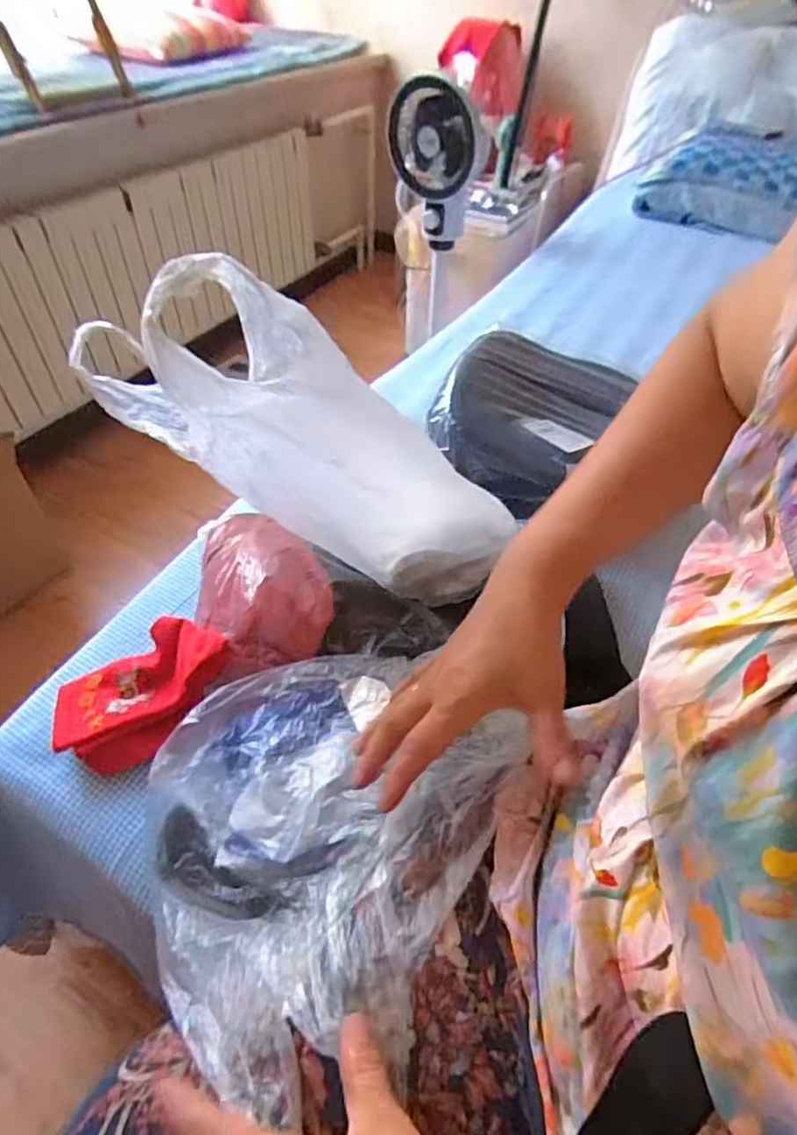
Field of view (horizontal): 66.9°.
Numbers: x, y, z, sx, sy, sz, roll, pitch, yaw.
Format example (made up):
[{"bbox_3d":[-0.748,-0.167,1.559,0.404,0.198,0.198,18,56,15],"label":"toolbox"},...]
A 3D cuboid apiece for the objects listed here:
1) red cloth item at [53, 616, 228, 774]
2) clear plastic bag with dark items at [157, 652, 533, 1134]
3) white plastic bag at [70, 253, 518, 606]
[{"bbox_3d":[-0.214,0.101,0.510,0.153,0.039,0.100,-31,67,-6],"label":"red cloth item"},{"bbox_3d":[-0.057,0.162,0.404,0.238,0.089,0.257,21,50,17],"label":"clear plastic bag with dark items"},{"bbox_3d":[-0.061,-0.087,0.475,0.332,0.135,0.104,33,40,-28],"label":"white plastic bag"}]

